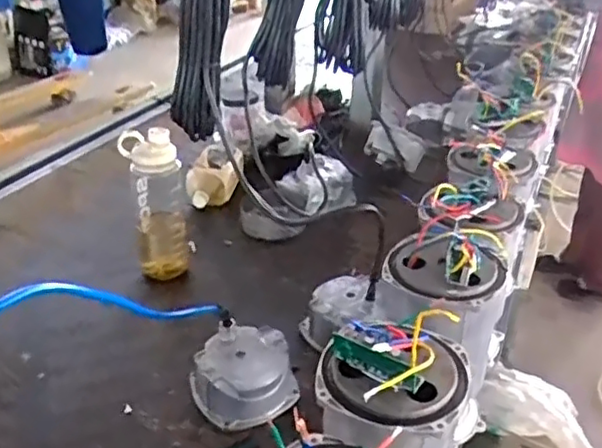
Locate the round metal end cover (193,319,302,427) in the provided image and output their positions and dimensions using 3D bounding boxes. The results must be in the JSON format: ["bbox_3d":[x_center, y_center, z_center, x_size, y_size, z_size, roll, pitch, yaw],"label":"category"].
[{"bbox_3d":[-0.071,0.195,0.829,0.120,0.065,0.123,29,40,34],"label":"round metal end cover"}]

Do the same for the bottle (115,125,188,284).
[{"bbox_3d":[-0.242,-0.037,1.062,0.090,0.246,0.083,-8,32,-15],"label":"bottle"}]

